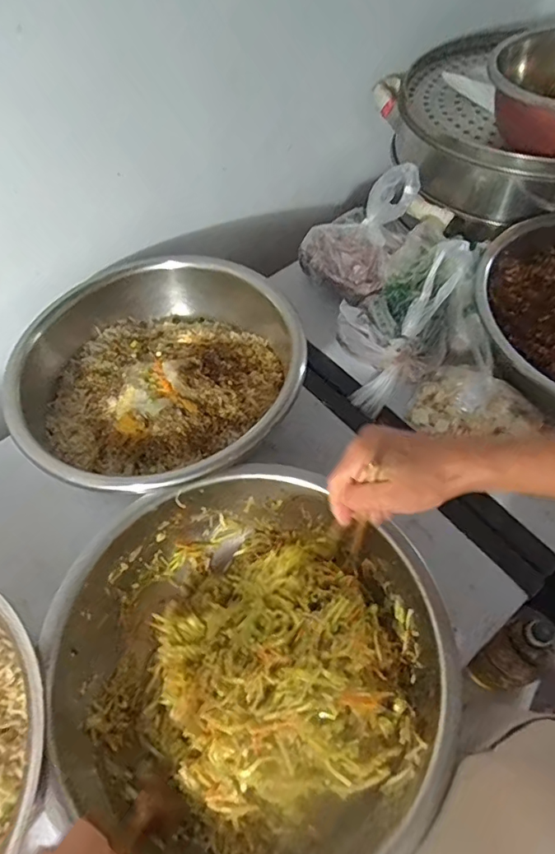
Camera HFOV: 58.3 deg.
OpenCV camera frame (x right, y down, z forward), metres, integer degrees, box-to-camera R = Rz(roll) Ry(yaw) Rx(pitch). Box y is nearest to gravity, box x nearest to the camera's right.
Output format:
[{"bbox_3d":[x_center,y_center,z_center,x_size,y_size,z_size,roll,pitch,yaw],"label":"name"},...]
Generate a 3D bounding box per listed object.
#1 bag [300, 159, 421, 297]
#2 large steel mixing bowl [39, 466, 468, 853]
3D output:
[{"bbox_3d":[0.116,-0.318,0.772,0.157,0.178,0.148,-5,58,0],"label":"bag"},{"bbox_3d":[-0.033,0.242,0.510,0.354,0.108,0.368,-2,58,3],"label":"large steel mixing bowl"}]

